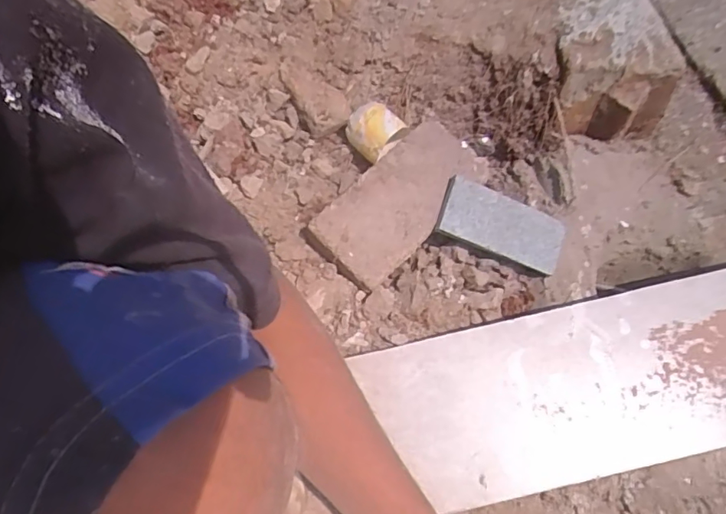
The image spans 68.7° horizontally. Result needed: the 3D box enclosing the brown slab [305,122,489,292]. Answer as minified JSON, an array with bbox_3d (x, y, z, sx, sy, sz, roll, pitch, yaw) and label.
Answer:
[{"bbox_3d":[0.045,-0.067,0.610,0.098,0.020,0.211,45,74,5],"label":"brown slab"}]

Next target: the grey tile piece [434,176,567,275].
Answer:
[{"bbox_3d":[0.159,-0.036,0.608,0.147,0.011,0.067,21,78,-7],"label":"grey tile piece"}]

